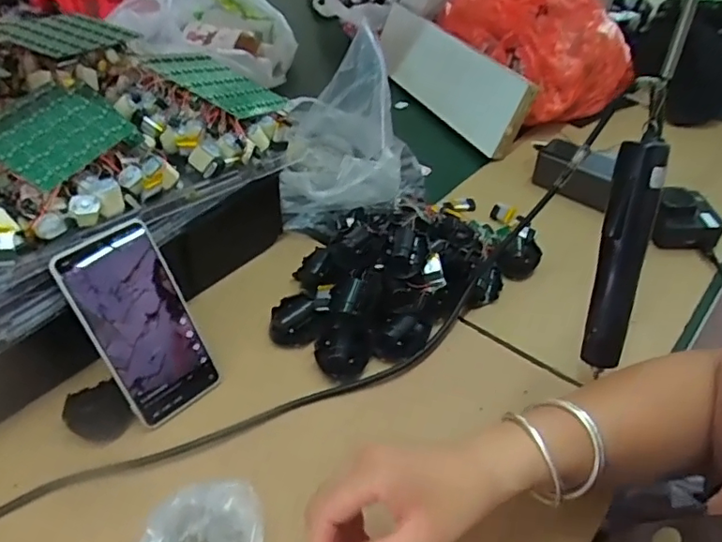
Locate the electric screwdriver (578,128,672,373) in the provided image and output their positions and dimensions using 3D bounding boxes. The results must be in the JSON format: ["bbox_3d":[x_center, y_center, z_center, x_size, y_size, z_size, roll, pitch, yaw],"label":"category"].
[{"bbox_3d":[0.222,-0.012,0.481,0.031,0.202,0.030,6,16,5],"label":"electric screwdriver"}]

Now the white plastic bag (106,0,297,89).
[{"bbox_3d":[-0.288,-0.454,1.075,0.342,0.100,0.252,18,45,16],"label":"white plastic bag"}]

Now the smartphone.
[{"bbox_3d":[-0.182,0.046,0.480,0.083,0.166,0.010,-35,26,-32],"label":"smartphone"}]

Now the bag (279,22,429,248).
[{"bbox_3d":[-0.003,-0.170,0.687,0.174,0.191,0.202,1,42,-1],"label":"bag"}]

